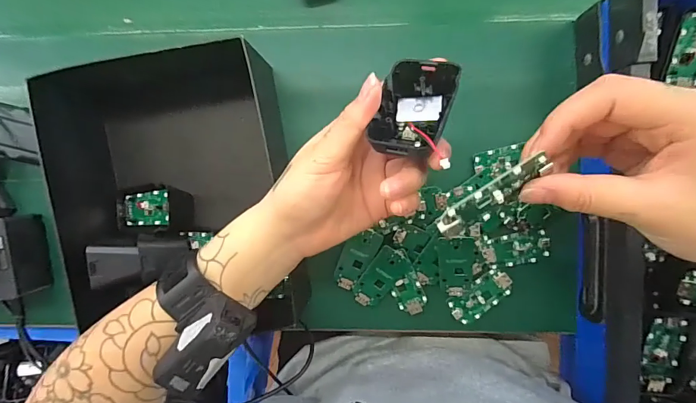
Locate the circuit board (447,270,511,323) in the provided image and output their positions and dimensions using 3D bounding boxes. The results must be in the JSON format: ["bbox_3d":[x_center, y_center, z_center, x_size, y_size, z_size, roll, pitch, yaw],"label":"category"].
[{"bbox_3d":[0.129,0.093,0.380,0.063,0.006,0.029,-37,90,2],"label":"circuit board"}]

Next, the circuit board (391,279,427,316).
[{"bbox_3d":[0.060,0.093,0.383,0.029,0.004,0.037,-25,89,18],"label":"circuit board"}]

